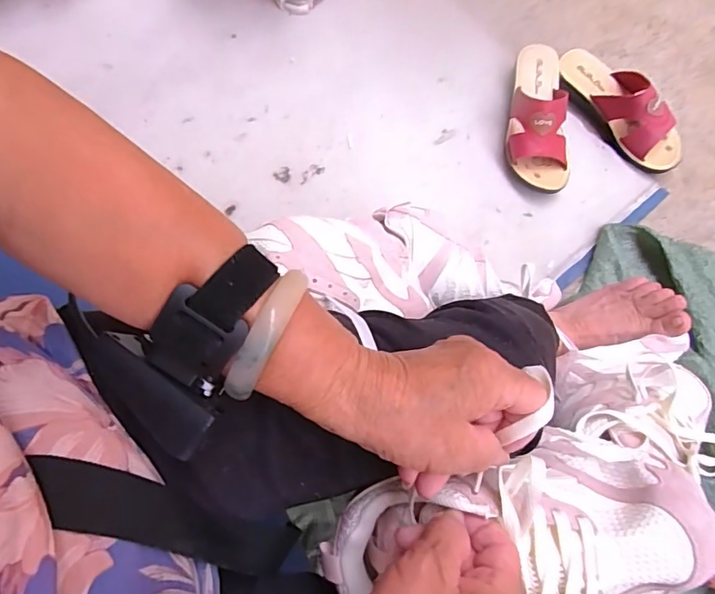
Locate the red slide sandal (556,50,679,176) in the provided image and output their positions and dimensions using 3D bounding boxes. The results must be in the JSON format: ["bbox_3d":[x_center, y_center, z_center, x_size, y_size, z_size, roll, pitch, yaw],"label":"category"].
[{"bbox_3d":[0.391,-0.282,0.734,0.077,0.089,0.220,-39,80,-8],"label":"red slide sandal"}]

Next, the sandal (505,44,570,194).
[{"bbox_3d":[0.268,-0.269,0.739,0.085,0.082,0.220,1,77,1],"label":"sandal"}]

